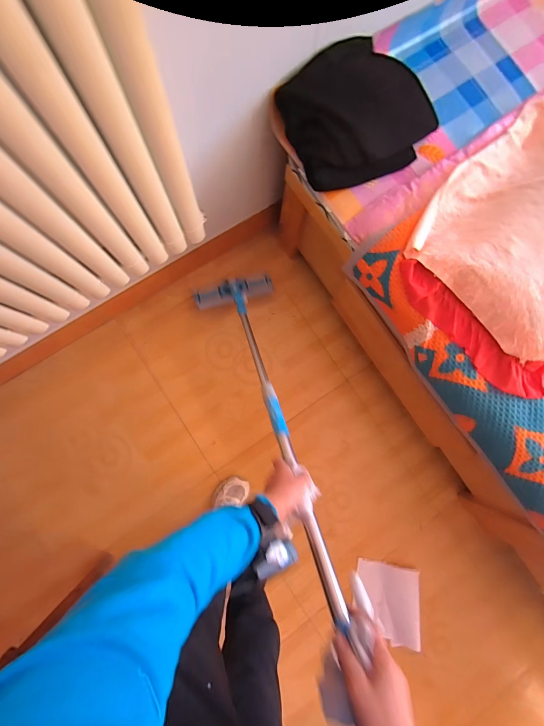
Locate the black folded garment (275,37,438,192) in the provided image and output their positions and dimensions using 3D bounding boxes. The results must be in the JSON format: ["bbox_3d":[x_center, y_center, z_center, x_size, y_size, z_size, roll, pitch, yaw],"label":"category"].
[{"bbox_3d":[0.212,-0.593,0.732,0.341,0.136,0.273,-28,86,-7],"label":"black folded garment"}]

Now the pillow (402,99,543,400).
[{"bbox_3d":[0.647,-0.287,0.707,0.633,0.145,0.518,-44,88,-8],"label":"pillow"}]

